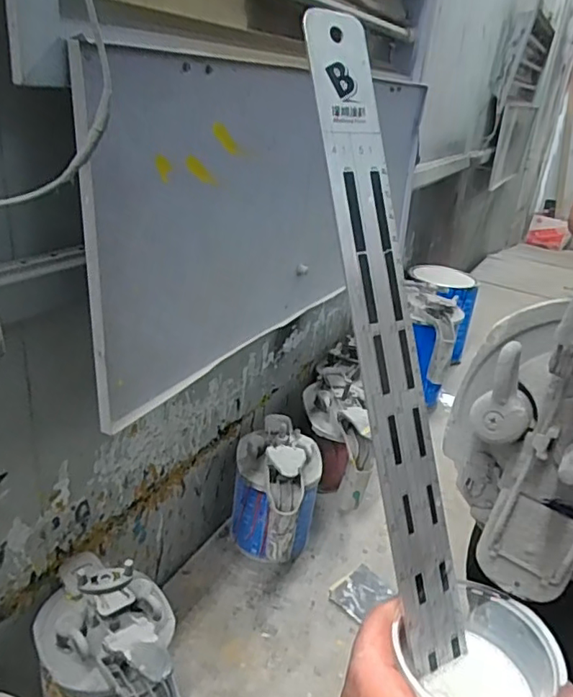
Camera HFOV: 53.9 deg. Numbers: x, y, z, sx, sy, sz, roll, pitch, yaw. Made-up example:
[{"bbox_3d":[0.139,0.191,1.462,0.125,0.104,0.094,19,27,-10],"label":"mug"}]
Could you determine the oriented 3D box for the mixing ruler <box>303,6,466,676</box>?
[{"bbox_3d":[0.042,-0.002,0.241,0.038,0.274,0.005,-11,1,-29],"label":"mixing ruler"}]

